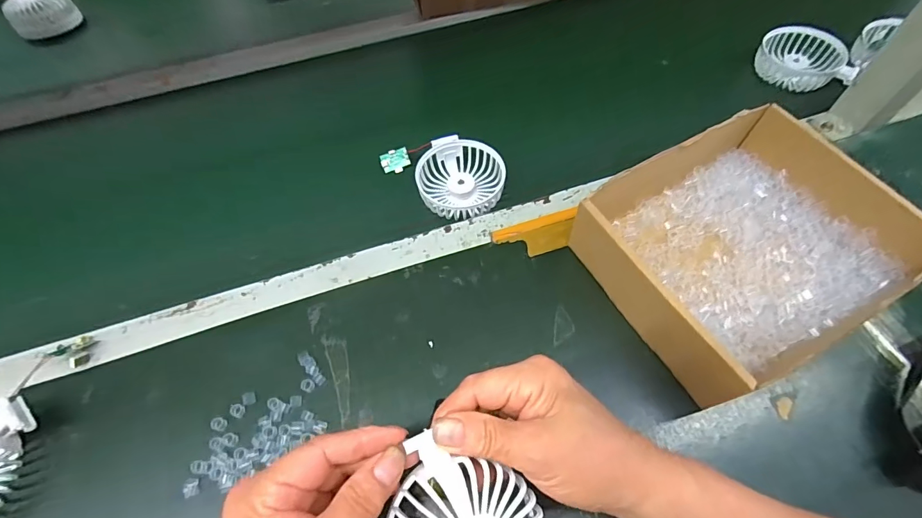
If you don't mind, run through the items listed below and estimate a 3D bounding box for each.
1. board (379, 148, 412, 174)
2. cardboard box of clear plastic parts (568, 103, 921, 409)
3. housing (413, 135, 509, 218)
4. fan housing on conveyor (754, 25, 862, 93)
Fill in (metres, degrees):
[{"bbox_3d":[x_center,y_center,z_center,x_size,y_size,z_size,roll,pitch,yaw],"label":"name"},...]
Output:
[{"bbox_3d":[-0.073,-0.108,0.475,0.032,0.024,0.004,-12,16,-2],"label":"board"},{"bbox_3d":[0.220,-0.012,0.349,0.205,0.078,0.185,-27,61,-12],"label":"cardboard box of clear plastic parts"},{"bbox_3d":[0.001,-0.084,0.447,0.086,0.028,0.095,1,59,4],"label":"housing"},{"bbox_3d":[0.407,-0.242,0.512,0.093,0.029,0.091,14,61,12],"label":"fan housing on conveyor"}]

